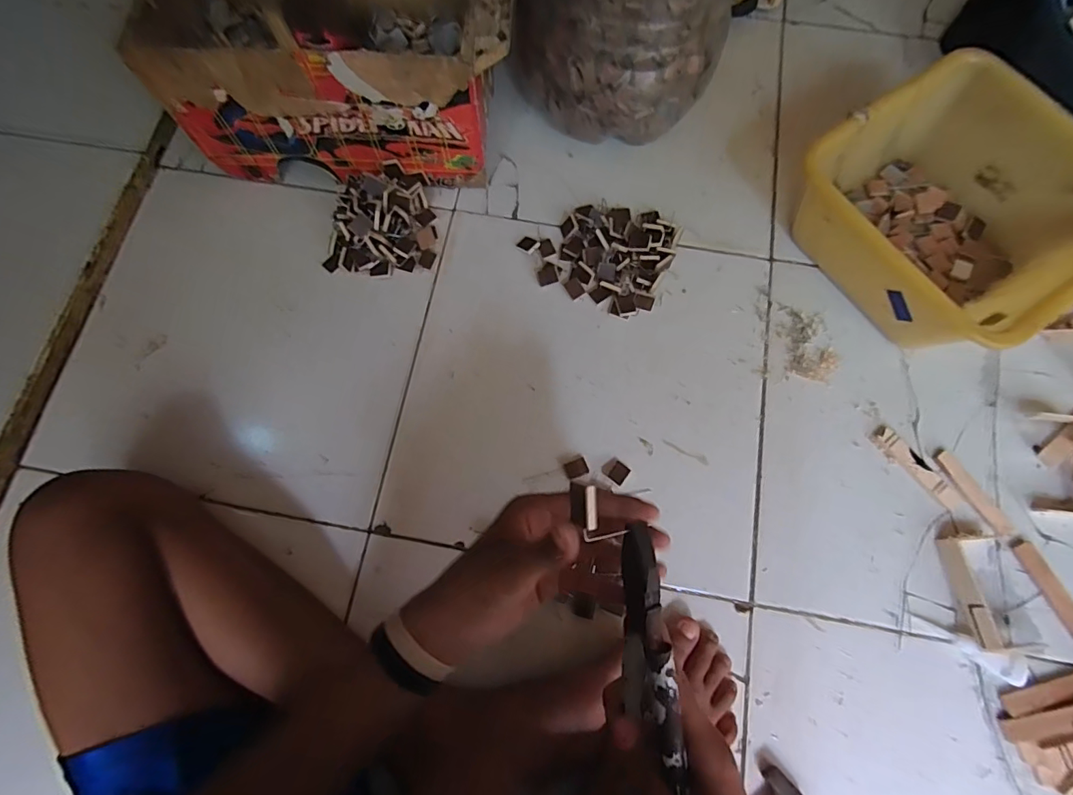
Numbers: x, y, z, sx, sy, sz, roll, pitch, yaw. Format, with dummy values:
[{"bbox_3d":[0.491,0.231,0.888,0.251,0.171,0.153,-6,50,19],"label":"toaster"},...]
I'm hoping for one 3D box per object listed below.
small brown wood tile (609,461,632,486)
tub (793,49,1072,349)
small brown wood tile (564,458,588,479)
[{"bbox_3d":[0.088,0.081,0.527,0.018,0.007,0.022,38,78,10],"label":"small brown wood tile"},{"bbox_3d":[0.447,-0.199,0.545,0.250,0.125,0.263,-35,77,-9],"label":"tub"},{"bbox_3d":[0.044,0.076,0.530,0.023,0.005,0.019,-25,76,-7],"label":"small brown wood tile"}]

